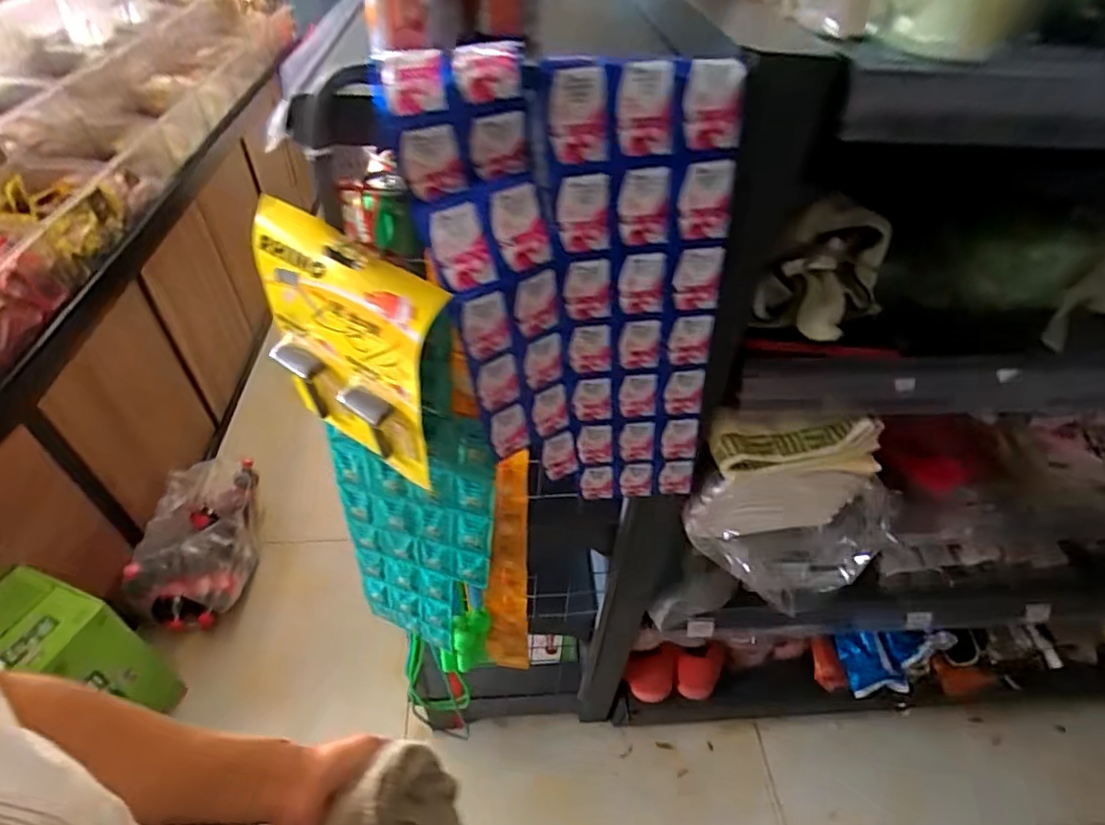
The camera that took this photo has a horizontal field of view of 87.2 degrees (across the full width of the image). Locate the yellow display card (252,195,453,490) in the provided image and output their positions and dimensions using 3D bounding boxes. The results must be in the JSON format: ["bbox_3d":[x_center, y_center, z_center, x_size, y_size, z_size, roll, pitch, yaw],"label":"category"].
[{"bbox_3d":[-0.171,-0.048,0.509,0.165,0.223,0.064,24,50,18],"label":"yellow display card"}]

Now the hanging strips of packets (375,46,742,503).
[{"bbox_3d":[0.035,-0.065,0.531,0.232,0.477,0.041,-11,46,-1],"label":"hanging strips of packets"}]

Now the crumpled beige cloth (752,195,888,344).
[{"bbox_3d":[0.278,-0.143,0.593,0.090,0.106,0.128,34,53,26],"label":"crumpled beige cloth"}]

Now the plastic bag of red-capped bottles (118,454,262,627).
[{"bbox_3d":[-0.893,0.319,1.489,0.219,0.160,0.397,0,46,-3],"label":"plastic bag of red-capped bottles"}]

